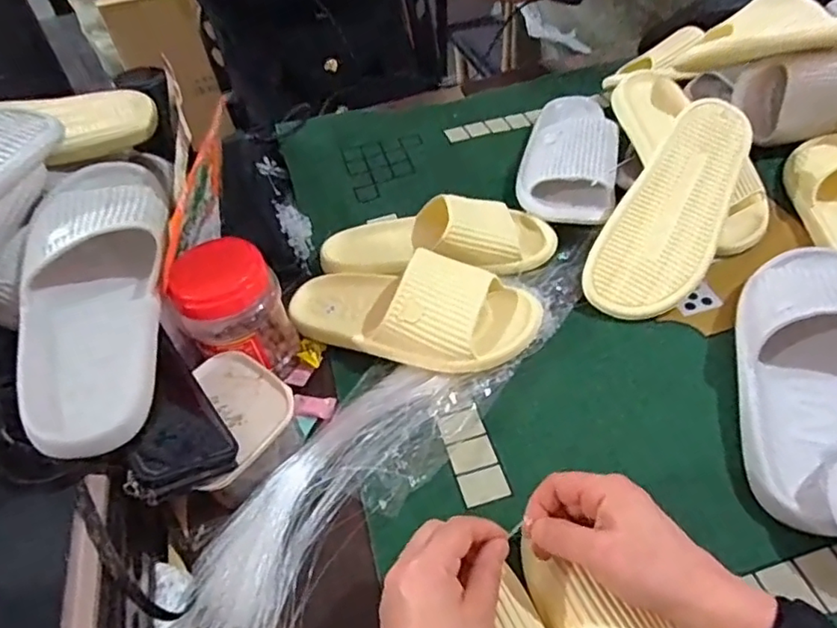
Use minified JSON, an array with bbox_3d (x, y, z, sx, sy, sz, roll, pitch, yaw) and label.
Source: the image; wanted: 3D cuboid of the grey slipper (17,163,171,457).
[{"bbox_3d":[-0.265,-0.025,0.490,0.120,0.057,0.287,-11,61,-3],"label":"grey slipper"}]

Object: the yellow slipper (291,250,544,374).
[{"bbox_3d":[-0.013,-0.008,0.595,0.261,0.067,0.107,9,49,15],"label":"yellow slipper"}]

